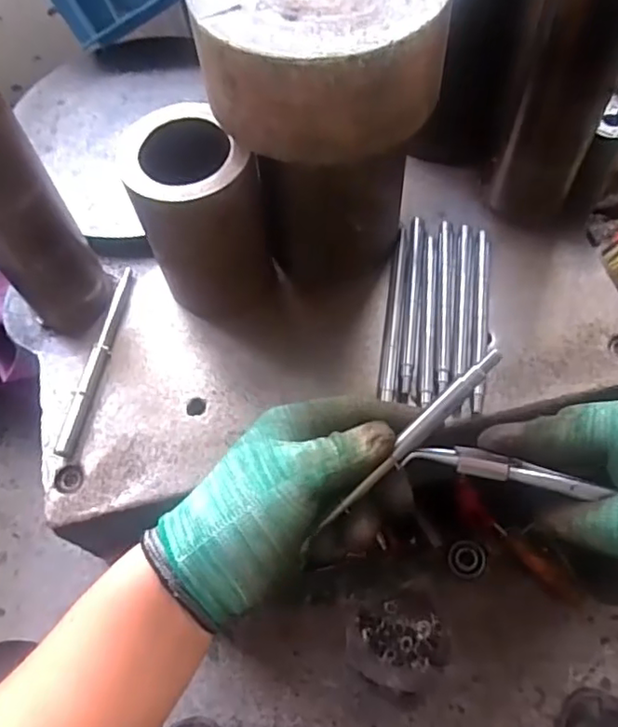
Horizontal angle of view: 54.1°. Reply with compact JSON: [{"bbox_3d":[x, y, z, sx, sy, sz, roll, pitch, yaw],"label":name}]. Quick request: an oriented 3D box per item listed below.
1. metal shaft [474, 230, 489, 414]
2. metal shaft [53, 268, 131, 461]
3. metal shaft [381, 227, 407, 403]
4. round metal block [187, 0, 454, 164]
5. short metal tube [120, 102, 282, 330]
[{"bbox_3d":[0.135,-0.039,0.474,0.010,0.004,0.163,7,62,7],"label":"metal shaft"},{"bbox_3d":[-0.164,-0.006,0.474,0.013,0.013,0.163,8,63,8],"label":"metal shaft"},{"bbox_3d":[0.069,-0.042,0.479,0.009,0.008,0.155,7,62,7],"label":"metal shaft"},{"bbox_3d":[0.008,-0.197,0.361,0.138,0.067,0.141,-1,62,3],"label":"round metal block"},{"bbox_3d":[-0.075,-0.103,0.449,0.088,0.140,0.096,-17,62,-6],"label":"short metal tube"}]

